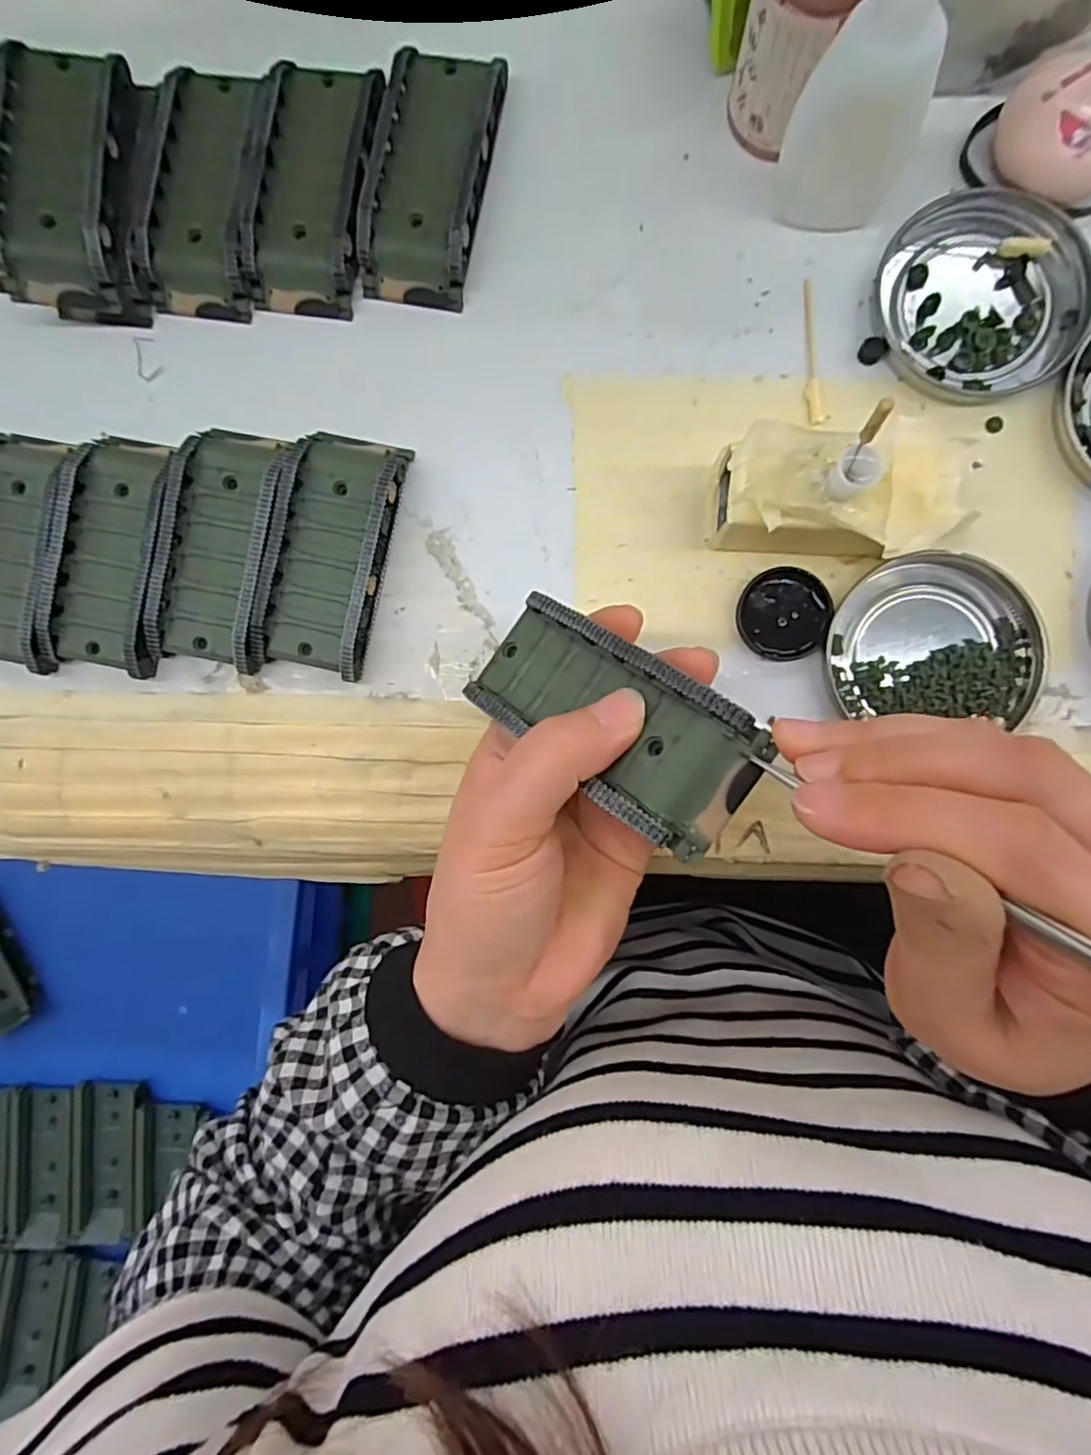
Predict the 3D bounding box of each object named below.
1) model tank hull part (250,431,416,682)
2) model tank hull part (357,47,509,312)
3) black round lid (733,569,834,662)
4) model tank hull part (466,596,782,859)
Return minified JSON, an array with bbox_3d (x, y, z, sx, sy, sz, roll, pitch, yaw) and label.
[{"bbox_3d":[-0.087,-0.072,0.262,0.043,0.019,0.096,13,90,3],"label":"model tank hull part"},{"bbox_3d":[-0.047,-0.224,0.263,0.045,0.020,0.094,11,89,3],"label":"model tank hull part"},{"bbox_3d":[0.094,-0.045,0.254,0.034,0.006,0.034,0,89,3],"label":"black round lid"},{"bbox_3d":[0.017,-0.005,0.196,0.096,0.018,0.042,36,91,33],"label":"model tank hull part"}]

